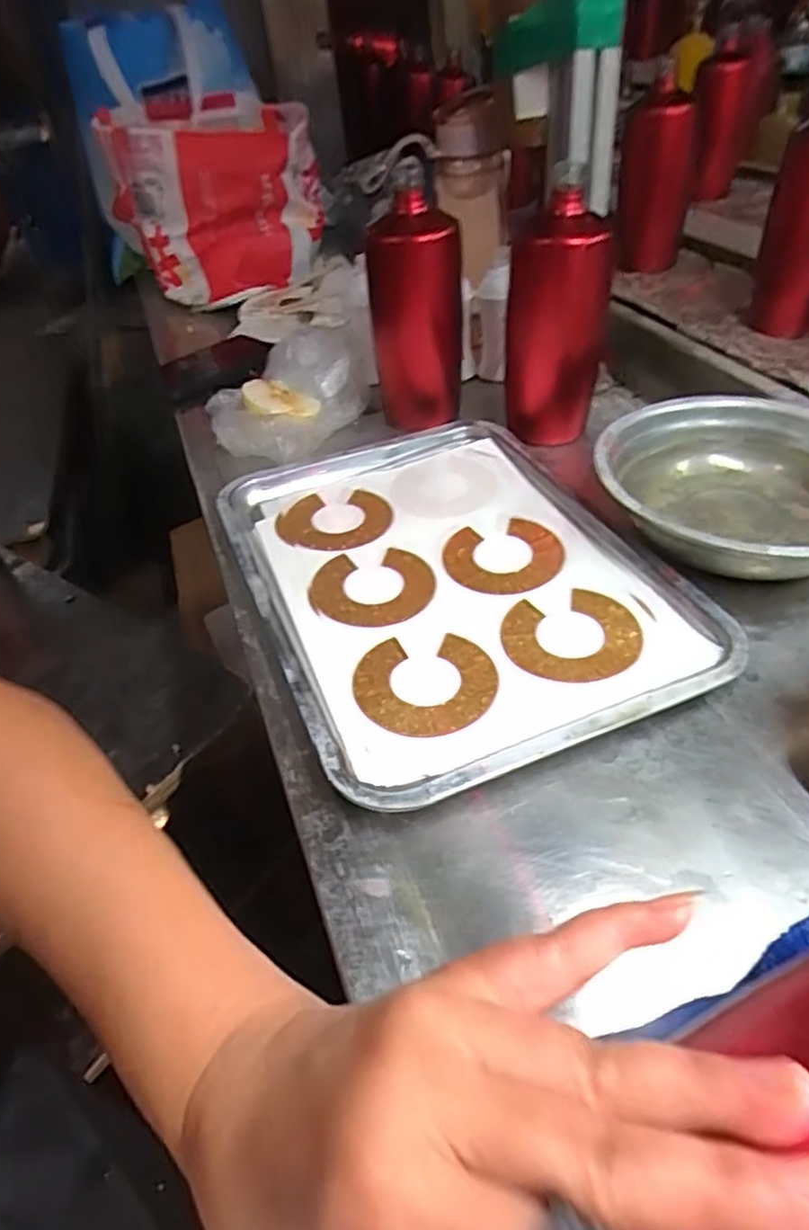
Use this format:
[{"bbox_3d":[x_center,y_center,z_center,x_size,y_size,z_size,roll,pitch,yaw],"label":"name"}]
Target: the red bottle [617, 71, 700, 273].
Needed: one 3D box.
[{"bbox_3d":[0.291,-0.498,0.804,0.074,0.178,0.081,9,46,22],"label":"red bottle"}]

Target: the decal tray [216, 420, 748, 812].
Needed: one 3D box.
[{"bbox_3d":[0.028,-0.039,0.477,0.257,0.020,0.337,-20,44,-13],"label":"decal tray"}]

